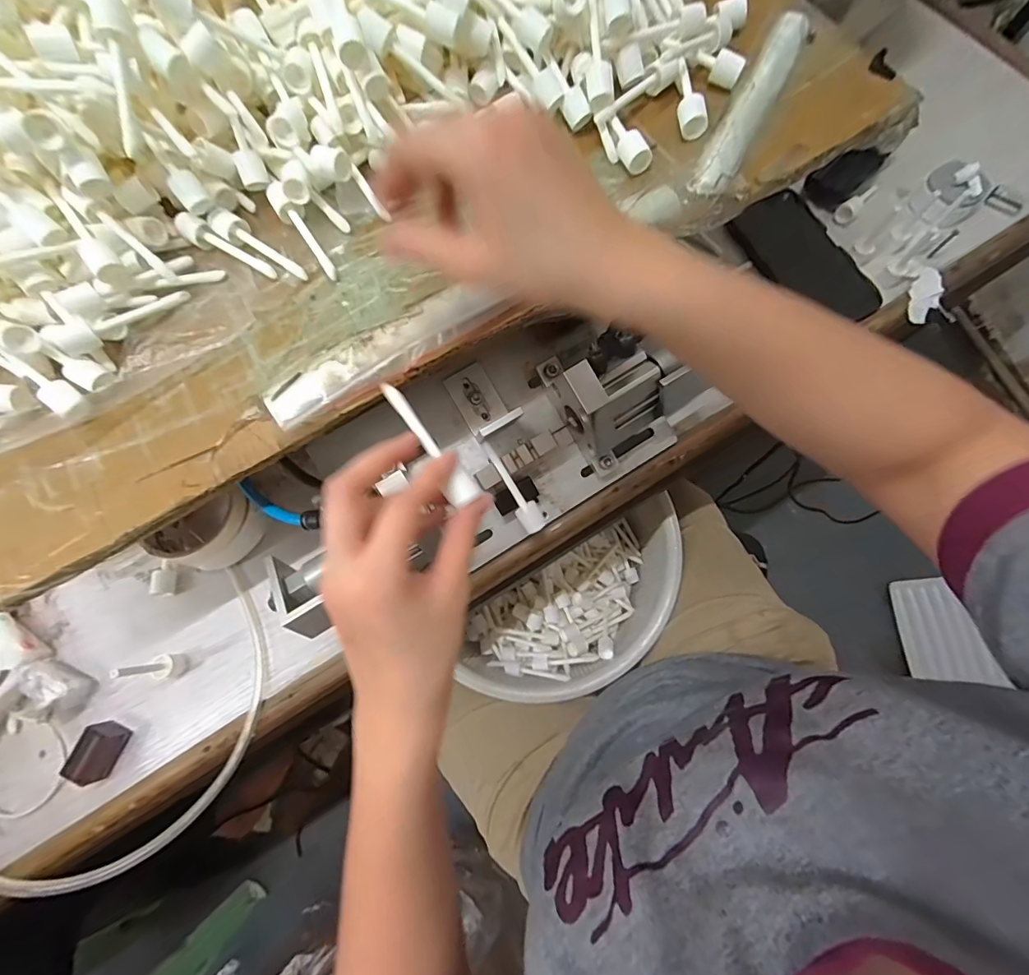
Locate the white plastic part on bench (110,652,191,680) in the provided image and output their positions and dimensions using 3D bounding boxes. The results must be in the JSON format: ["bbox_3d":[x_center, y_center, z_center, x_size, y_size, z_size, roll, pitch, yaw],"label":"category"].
[{"bbox_3d":[-0.289,0.145,0.372,0.017,0.061,0.019,-7,75,0],"label":"white plastic part on bench"}]

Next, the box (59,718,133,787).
[{"bbox_3d":[-0.338,0.215,0.378,0.027,0.029,0.043,27,77,9],"label":"box"}]

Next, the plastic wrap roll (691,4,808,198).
[{"bbox_3d":[0.171,-0.275,0.333,0.026,0.015,0.176,27,77,9],"label":"plastic wrap roll"}]

